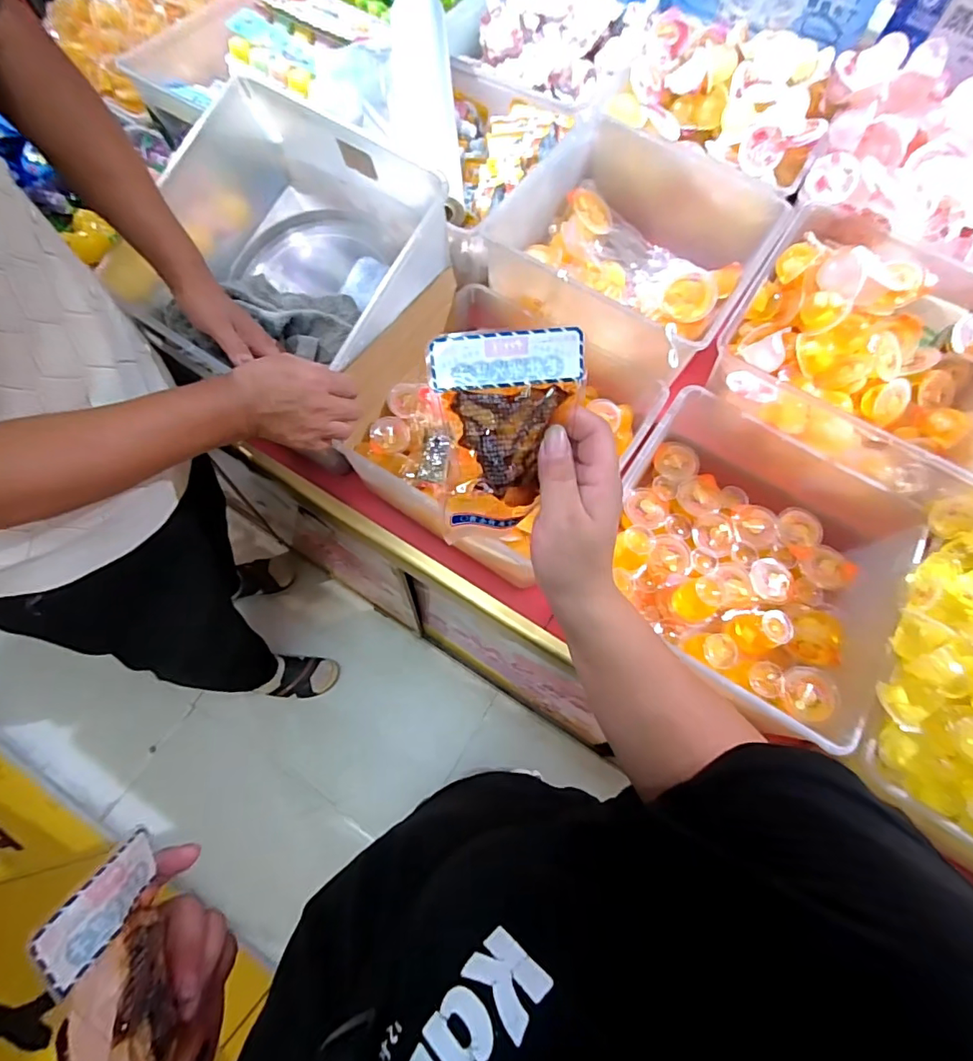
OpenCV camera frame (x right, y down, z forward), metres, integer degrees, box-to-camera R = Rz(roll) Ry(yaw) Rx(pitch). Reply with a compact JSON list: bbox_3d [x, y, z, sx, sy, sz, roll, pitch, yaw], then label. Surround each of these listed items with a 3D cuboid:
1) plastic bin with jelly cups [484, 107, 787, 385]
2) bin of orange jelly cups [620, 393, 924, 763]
[{"bbox_3d":[0.185,-0.361,0.693,0.305,0.126,0.319,32,70,10],"label":"plastic bin with jelly cups"},{"bbox_3d":[0.285,0.030,0.591,0.296,0.112,0.315,31,69,10],"label":"bin of orange jelly cups"}]

